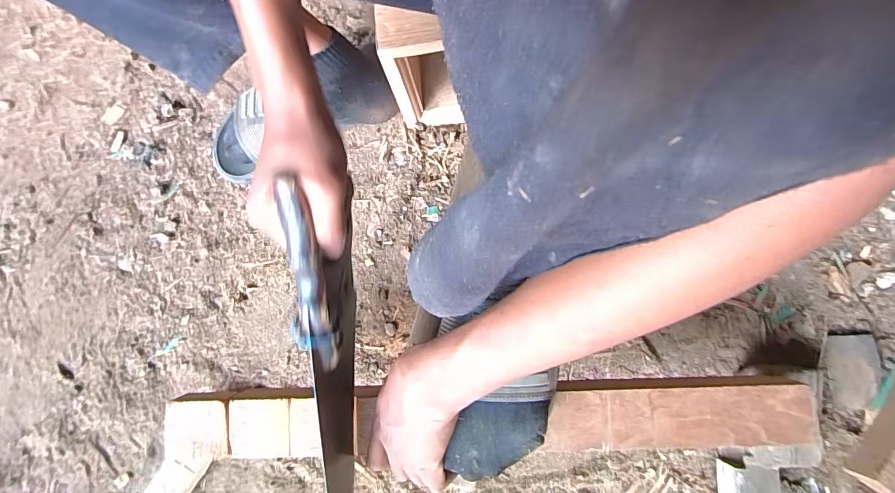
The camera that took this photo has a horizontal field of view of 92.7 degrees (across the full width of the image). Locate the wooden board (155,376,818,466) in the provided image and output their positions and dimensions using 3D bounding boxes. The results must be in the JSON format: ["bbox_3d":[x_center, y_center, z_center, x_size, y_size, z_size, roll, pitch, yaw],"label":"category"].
[{"bbox_3d":[0.026,0.150,0.370,0.549,0.018,0.057,-3,77,2],"label":"wooden board"}]

